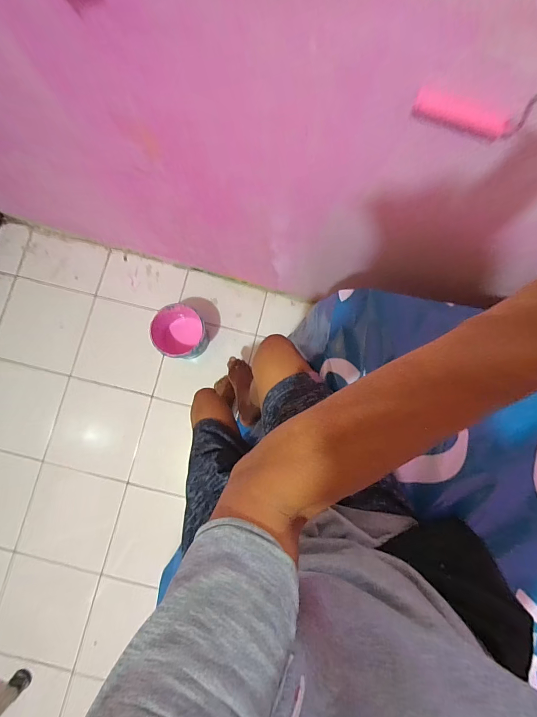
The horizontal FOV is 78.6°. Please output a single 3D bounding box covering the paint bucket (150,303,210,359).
[{"bbox_3d":[-0.289,-0.079,1.096,0.156,0.169,0.162,0,84,-1],"label":"paint bucket"}]

